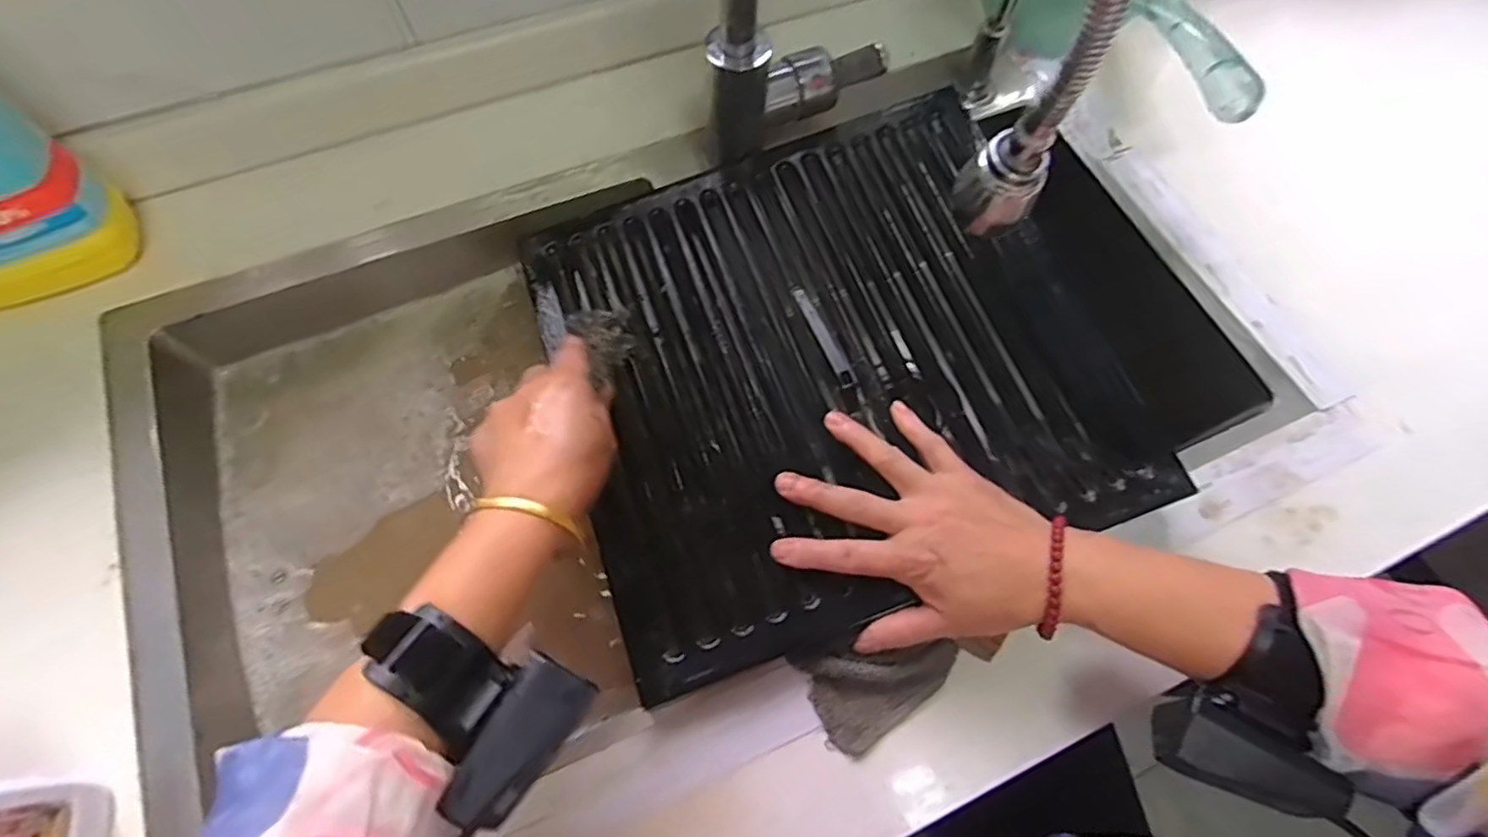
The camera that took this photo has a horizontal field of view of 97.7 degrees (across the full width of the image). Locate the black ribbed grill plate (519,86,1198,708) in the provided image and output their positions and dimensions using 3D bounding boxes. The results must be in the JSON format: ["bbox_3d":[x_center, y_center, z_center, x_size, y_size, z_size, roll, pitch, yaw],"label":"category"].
[{"bbox_3d":[0.051,-0.043,0.429,0.337,0.031,0.323,-20,72,-8],"label":"black ribbed grill plate"}]

